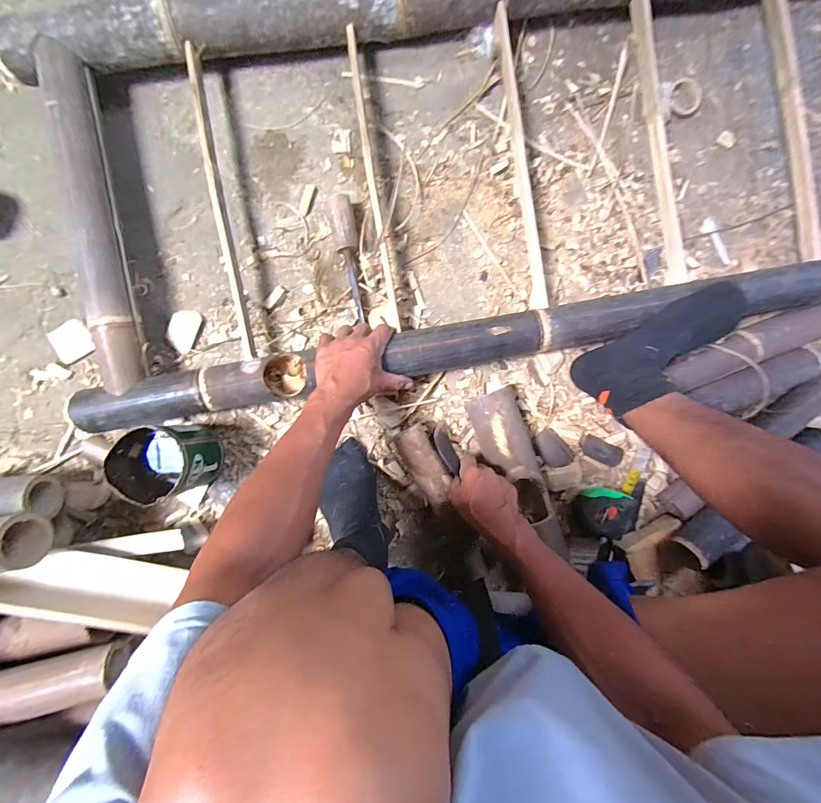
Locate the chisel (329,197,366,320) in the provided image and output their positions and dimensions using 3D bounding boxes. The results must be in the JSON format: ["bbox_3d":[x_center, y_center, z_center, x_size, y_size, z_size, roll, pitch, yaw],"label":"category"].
[{"bbox_3d":[-0.095,-0.223,0.587,0.033,0.036,0.187,-10,92,-3],"label":"chisel"}]

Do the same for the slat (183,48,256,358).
[{"bbox_3d":[-0.277,-0.283,0.539,0.015,0.018,0.436,-10,92,-3],"label":"slat"}]

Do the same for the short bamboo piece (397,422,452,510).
[{"bbox_3d":[0.025,0.100,0.595,0.049,0.054,0.130,-29,93,-2],"label":"short bamboo piece"}]

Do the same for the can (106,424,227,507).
[{"bbox_3d":[-0.344,0.084,0.543,0.104,0.131,0.101,0,92,-3],"label":"can"}]

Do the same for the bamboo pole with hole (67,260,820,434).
[{"bbox_3d":[0.252,-0.116,0.557,1.263,0.081,0.067,-10,94,-2],"label":"bamboo pole with hole"}]

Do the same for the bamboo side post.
[{"bbox_3d":[-0.445,-0.246,0.516,0.052,0.042,0.470,-9,92,-3],"label":"bamboo side post"}]

